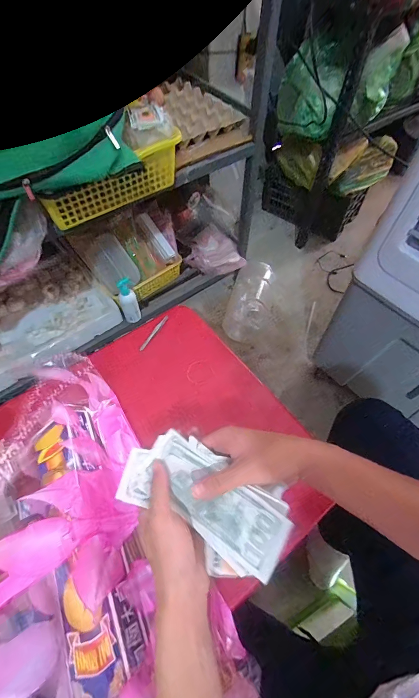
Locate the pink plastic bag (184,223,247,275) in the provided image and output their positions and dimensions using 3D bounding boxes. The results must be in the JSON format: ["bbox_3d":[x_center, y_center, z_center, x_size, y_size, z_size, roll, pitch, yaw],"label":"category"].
[{"bbox_3d":[0.021,-0.368,1.176,0.198,0.123,0.122,-25,61,-14],"label":"pink plastic bag"}]

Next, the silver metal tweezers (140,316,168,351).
[{"bbox_3d":[-0.104,-0.031,0.581,0.011,0.005,0.088,25,61,15],"label":"silver metal tweezers"}]

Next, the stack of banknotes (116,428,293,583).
[{"bbox_3d":[-0.007,0.157,0.330,0.176,0.036,0.093,30,63,19],"label":"stack of banknotes"}]

